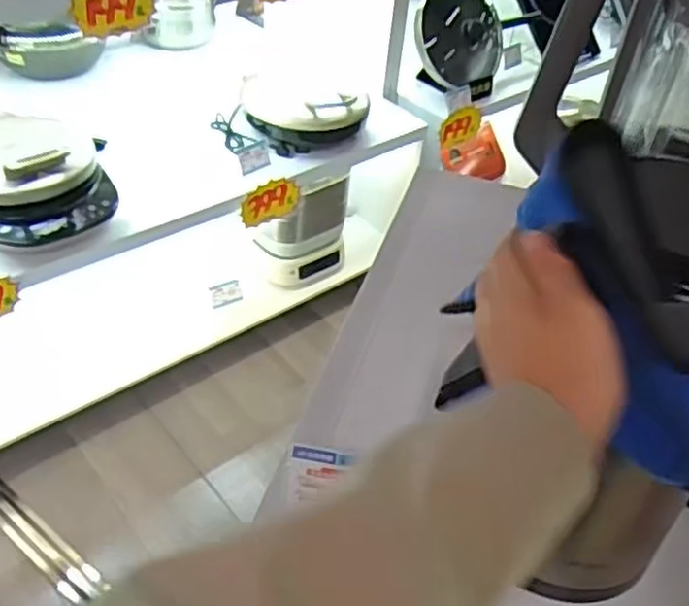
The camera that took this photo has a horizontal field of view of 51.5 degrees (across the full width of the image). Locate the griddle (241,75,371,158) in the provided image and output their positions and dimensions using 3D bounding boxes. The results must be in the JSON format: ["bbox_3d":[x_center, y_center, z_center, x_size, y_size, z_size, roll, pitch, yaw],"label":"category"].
[{"bbox_3d":[-0.098,-0.538,1.892,0.333,0.104,0.311,-17,47,-24],"label":"griddle"}]

